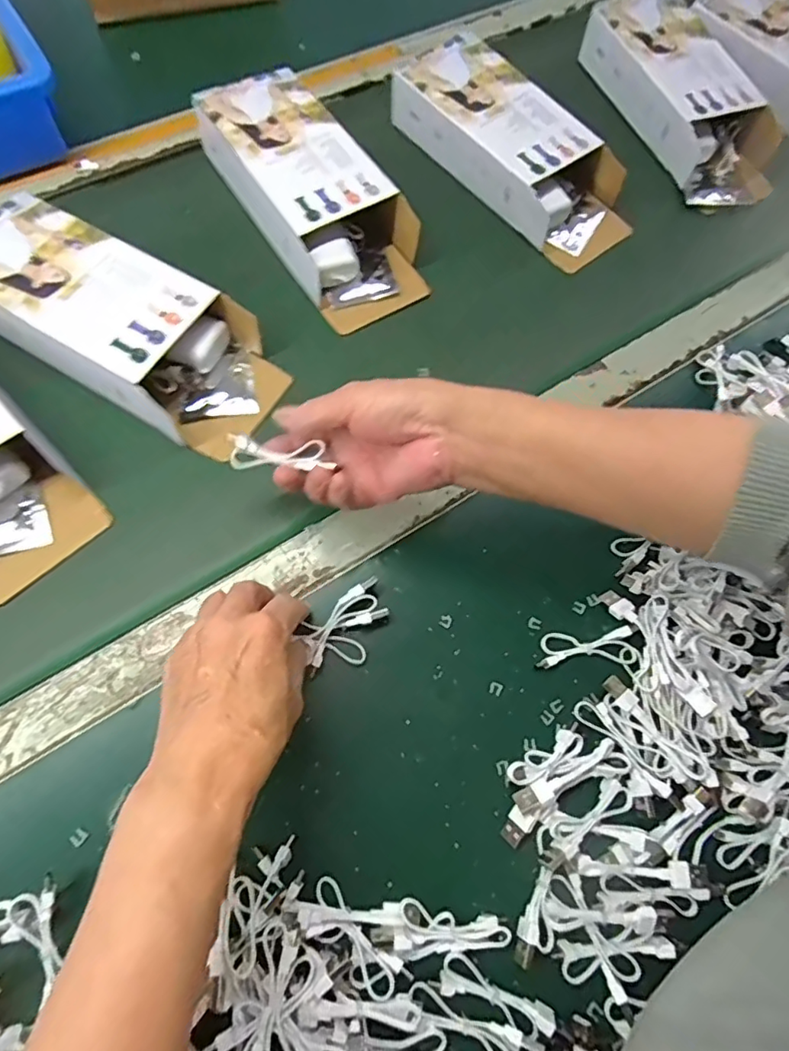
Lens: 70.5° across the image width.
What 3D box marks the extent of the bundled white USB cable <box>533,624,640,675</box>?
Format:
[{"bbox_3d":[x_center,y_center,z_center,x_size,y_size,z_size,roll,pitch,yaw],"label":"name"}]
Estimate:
[{"bbox_3d":[0.132,0.083,0.379,0.069,0.012,0.028,3,67,-1],"label":"bundled white USB cable"}]

